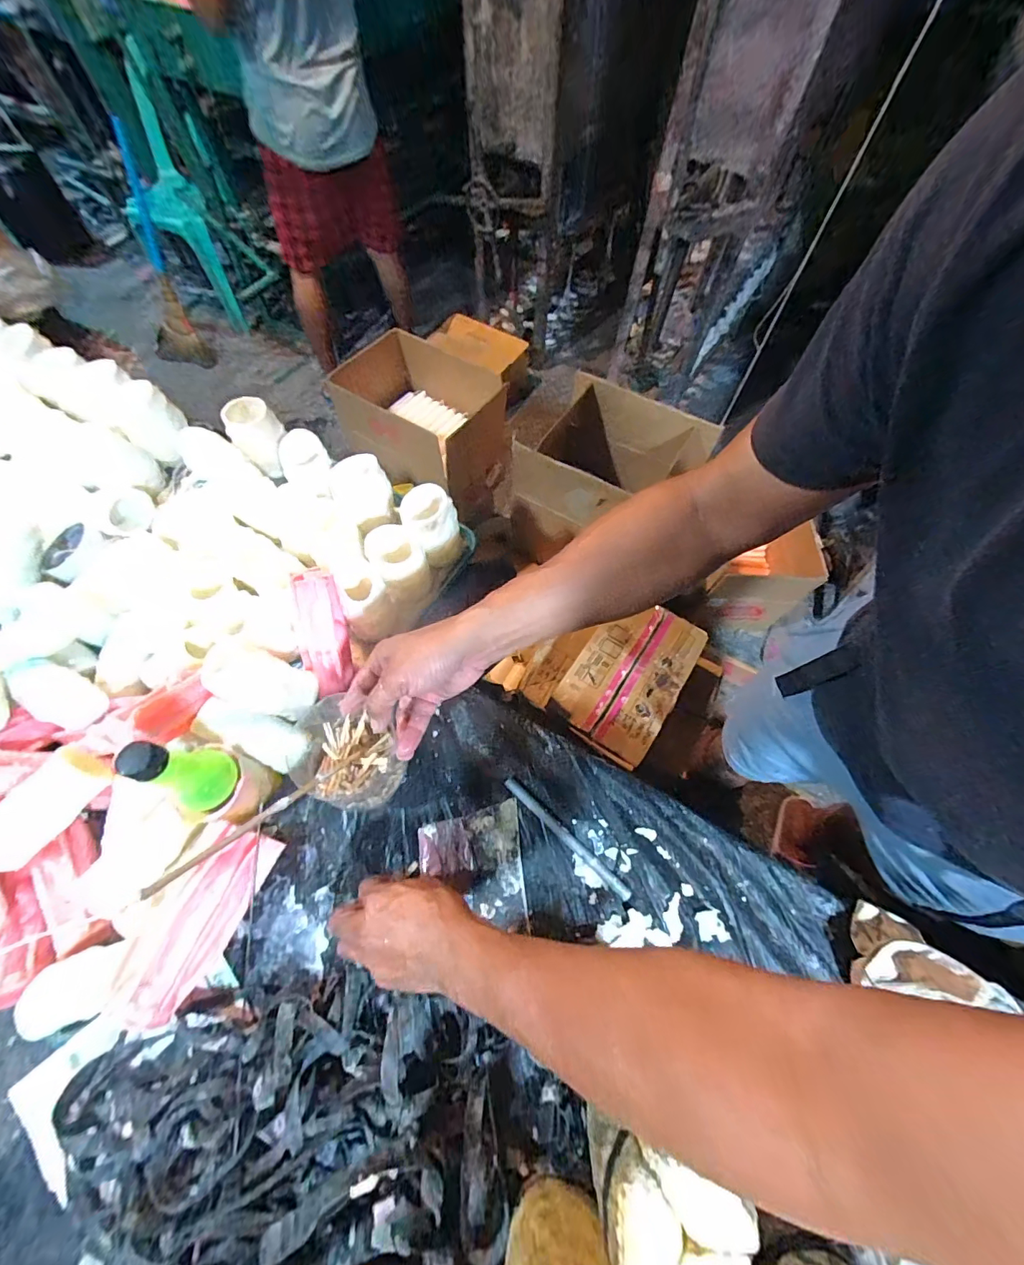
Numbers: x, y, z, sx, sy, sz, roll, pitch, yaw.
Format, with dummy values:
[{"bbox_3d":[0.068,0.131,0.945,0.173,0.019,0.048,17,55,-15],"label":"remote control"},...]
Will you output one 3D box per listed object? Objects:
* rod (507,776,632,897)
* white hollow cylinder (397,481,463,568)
[{"bbox_3d":[0.056,0.213,0.479,0.163,0.012,0.011,39,71,16],"label":"rod"},{"bbox_3d":[-0.105,-0.143,0.617,0.074,0.075,0.075,-19,67,-8],"label":"white hollow cylinder"}]

